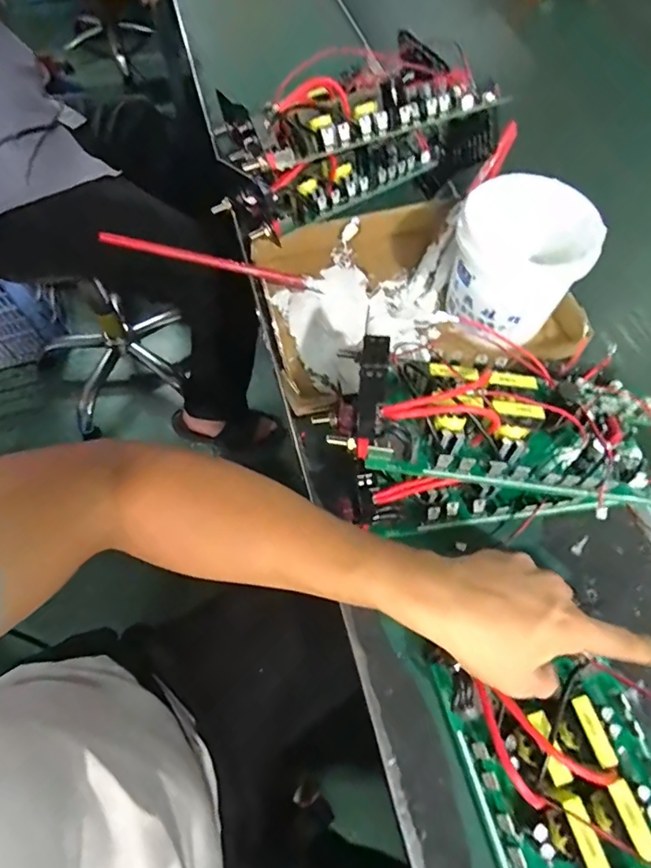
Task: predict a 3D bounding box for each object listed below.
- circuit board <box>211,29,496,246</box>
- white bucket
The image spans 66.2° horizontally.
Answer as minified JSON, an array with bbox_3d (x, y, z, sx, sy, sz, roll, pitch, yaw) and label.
[{"bbox_3d":[0.045,-0.331,0.551,0.307,0.137,0.095,-21,64,-11],"label":"circuit board"},{"bbox_3d":[0.188,-0.171,0.492,0.120,0.103,0.120,0,62,-1],"label":"white bucket"}]

